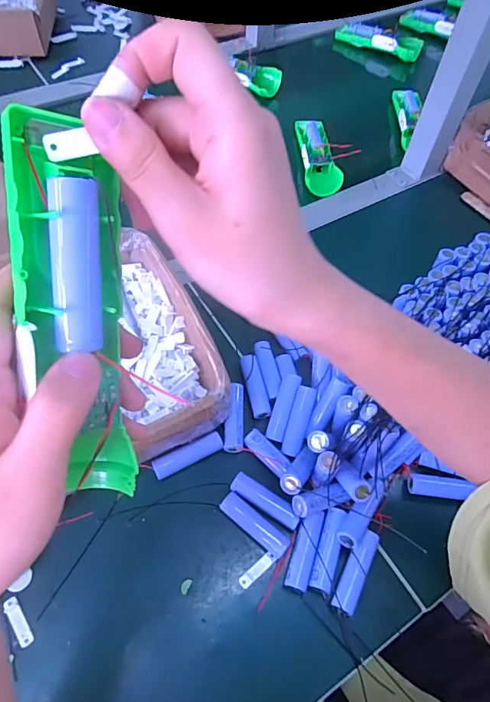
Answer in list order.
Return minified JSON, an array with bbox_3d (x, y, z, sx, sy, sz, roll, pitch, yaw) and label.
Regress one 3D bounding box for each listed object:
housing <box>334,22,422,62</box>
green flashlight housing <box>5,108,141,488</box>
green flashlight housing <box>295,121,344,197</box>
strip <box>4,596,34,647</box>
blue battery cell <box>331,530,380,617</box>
[{"bbox_3d":[0.251,-0.589,0.850,0.166,0.037,0.039,28,60,14],"label":"housing"},{"bbox_3d":[-0.066,-0.010,0.184,0.037,0.159,0.028,-5,18,-7],"label":"green flashlight housing"},{"bbox_3d":[0.107,-0.286,0.657,0.051,0.023,0.155,-1,58,-4],"label":"green flashlight housing"},{"bbox_3d":[-0.173,0.206,0.342,0.010,0.005,0.036,-29,64,-20],"label":"strip"},{"bbox_3d":[0.090,0.179,0.367,0.019,0.019,0.066,28,60,14],"label":"blue battery cell"}]

